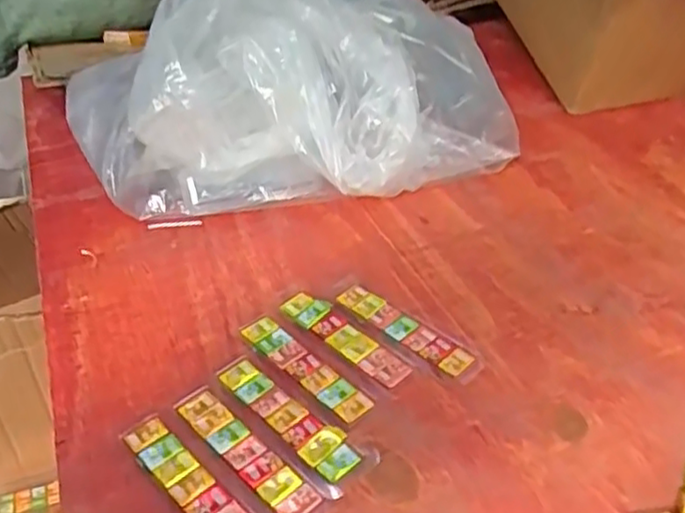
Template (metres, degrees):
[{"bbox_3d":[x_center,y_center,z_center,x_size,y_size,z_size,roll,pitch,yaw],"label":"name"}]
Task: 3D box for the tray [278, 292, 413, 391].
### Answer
[{"bbox_3d":[0.001,0.059,0.520,0.115,0.005,0.030,32,48,33],"label":"tray"}]

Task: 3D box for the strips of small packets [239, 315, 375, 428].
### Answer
[{"bbox_3d":[-0.028,0.077,0.496,0.028,0.006,0.121,-29,47,-32],"label":"strips of small packets"}]

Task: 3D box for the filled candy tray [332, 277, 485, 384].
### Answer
[{"bbox_3d":[0.046,0.055,0.528,0.130,0.009,0.032,30,47,32],"label":"filled candy tray"}]

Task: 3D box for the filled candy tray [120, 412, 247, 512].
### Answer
[{"bbox_3d":[-0.092,0.140,0.423,0.028,0.006,0.120,-30,47,-33],"label":"filled candy tray"}]

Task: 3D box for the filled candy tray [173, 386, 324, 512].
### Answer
[{"bbox_3d":[-0.062,0.124,0.439,0.025,0.005,0.120,-31,48,-33],"label":"filled candy tray"}]

